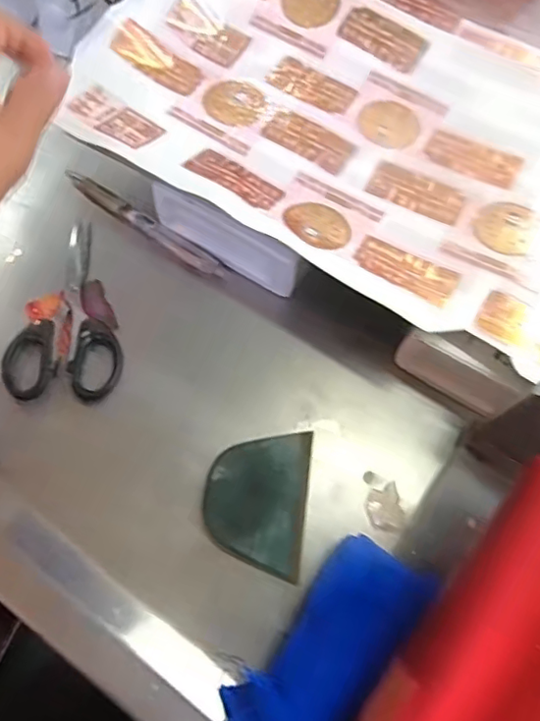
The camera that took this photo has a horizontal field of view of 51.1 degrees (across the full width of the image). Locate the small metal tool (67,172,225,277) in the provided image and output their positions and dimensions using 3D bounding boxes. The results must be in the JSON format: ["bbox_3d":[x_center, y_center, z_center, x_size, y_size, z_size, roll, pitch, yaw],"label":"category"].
[{"bbox_3d":[-0.089,-0.095,0.394,0.134,0.009,0.014,35,74,9],"label":"small metal tool"}]

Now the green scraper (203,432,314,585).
[{"bbox_3d":[-0.007,0.079,0.326,0.057,0.009,0.079,8,73,1],"label":"green scraper"}]

